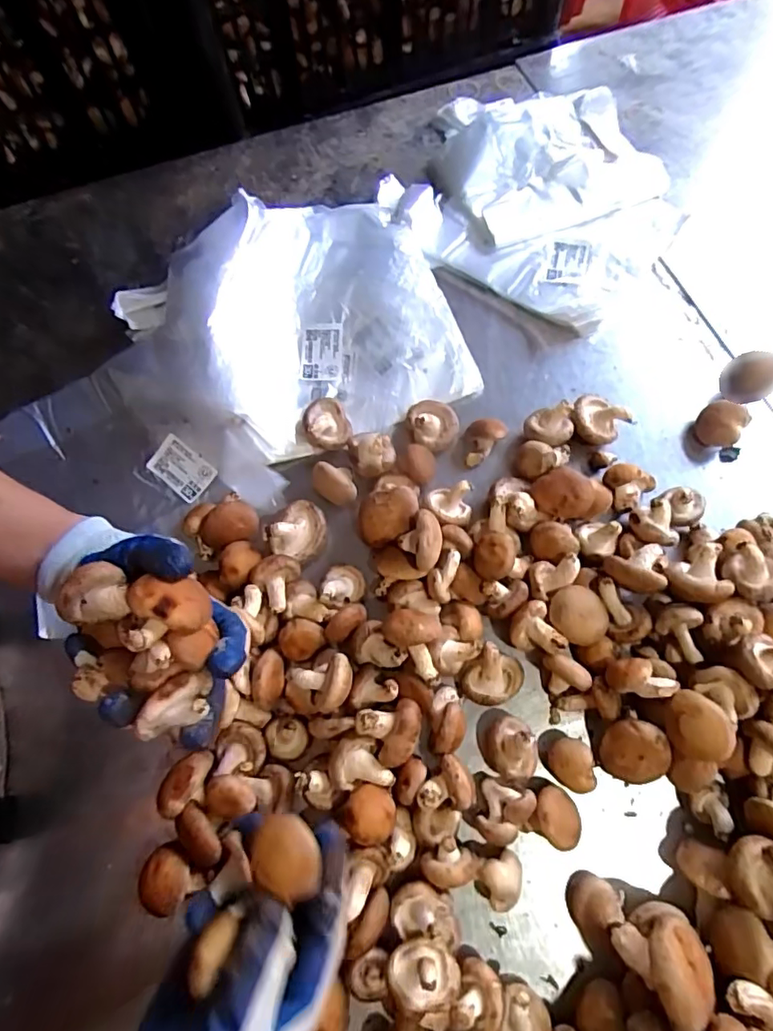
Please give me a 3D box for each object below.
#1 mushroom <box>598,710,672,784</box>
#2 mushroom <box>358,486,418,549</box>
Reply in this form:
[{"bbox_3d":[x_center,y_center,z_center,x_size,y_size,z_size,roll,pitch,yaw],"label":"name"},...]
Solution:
[{"bbox_3d":[0.186,0.175,0.407,0.048,0.032,0.048,-24,71,-7],"label":"mushroom"},{"bbox_3d":[0.001,0.001,0.470,0.057,0.022,0.051,-3,89,25],"label":"mushroom"}]

